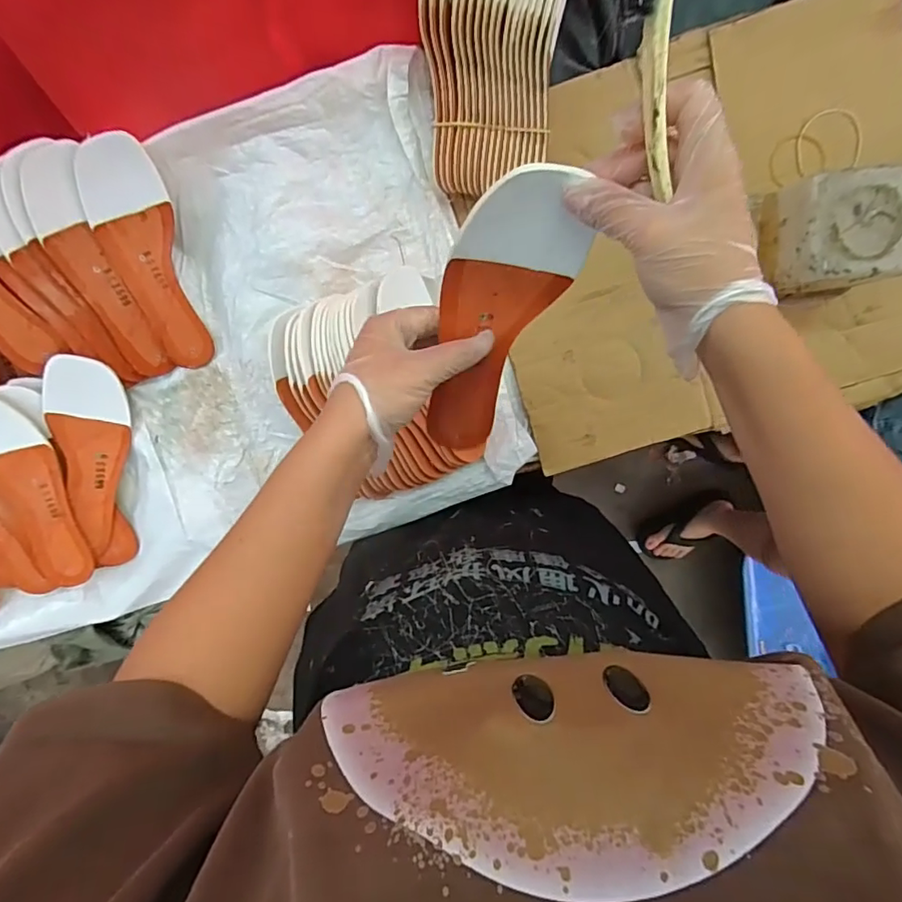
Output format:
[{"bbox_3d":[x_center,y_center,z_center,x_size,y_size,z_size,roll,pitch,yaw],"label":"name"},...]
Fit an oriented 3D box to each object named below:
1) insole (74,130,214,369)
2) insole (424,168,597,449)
[{"bbox_3d":[-0.331,-0.208,0.592,0.078,0.024,0.238,-7,122,1],"label":"insole"},{"bbox_3d":[0.029,-0.086,0.381,0.079,0.019,0.220,16,131,-2],"label":"insole"}]

